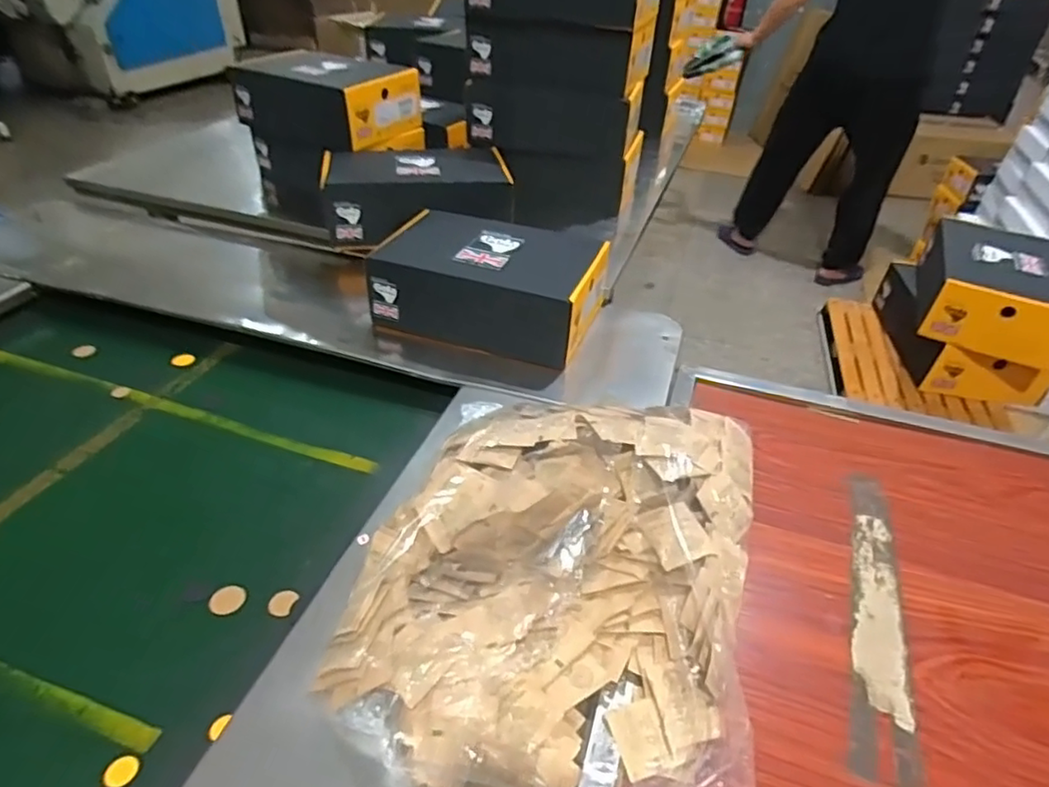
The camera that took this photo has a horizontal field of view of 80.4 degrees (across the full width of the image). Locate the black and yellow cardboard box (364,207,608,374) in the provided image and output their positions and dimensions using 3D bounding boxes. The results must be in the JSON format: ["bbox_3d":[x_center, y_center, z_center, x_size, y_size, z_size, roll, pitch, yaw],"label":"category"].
[{"bbox_3d":[-0.049,-0.165,0.947,0.314,0.121,0.200,14,41,13],"label":"black and yellow cardboard box"}]

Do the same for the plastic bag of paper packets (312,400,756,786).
[{"bbox_3d":[0.029,0.151,0.556,0.321,0.106,0.383,12,40,11],"label":"plastic bag of paper packets"}]

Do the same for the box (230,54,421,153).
[{"bbox_3d":[-0.398,-0.591,1.257,0.320,0.139,0.194,22,43,21],"label":"box"}]

